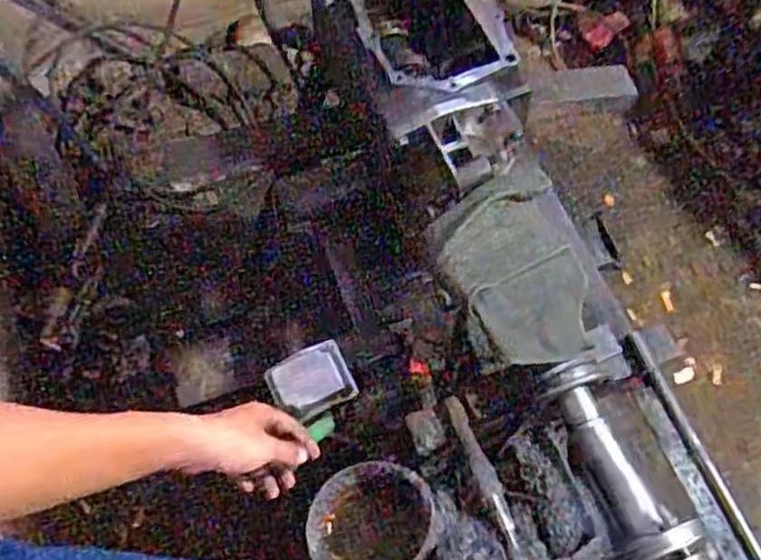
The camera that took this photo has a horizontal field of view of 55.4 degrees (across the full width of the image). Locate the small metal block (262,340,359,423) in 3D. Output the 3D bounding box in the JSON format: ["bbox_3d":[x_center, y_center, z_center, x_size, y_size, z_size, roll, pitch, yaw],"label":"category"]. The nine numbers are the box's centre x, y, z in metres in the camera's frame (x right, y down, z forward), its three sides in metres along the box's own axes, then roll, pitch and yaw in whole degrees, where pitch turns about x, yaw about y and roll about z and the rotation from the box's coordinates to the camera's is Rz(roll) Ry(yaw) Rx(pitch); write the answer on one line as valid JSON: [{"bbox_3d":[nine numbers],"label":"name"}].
[{"bbox_3d":[-0.077,0.110,0.800,0.087,0.023,0.073,-26,66,-12],"label":"small metal block"}]

